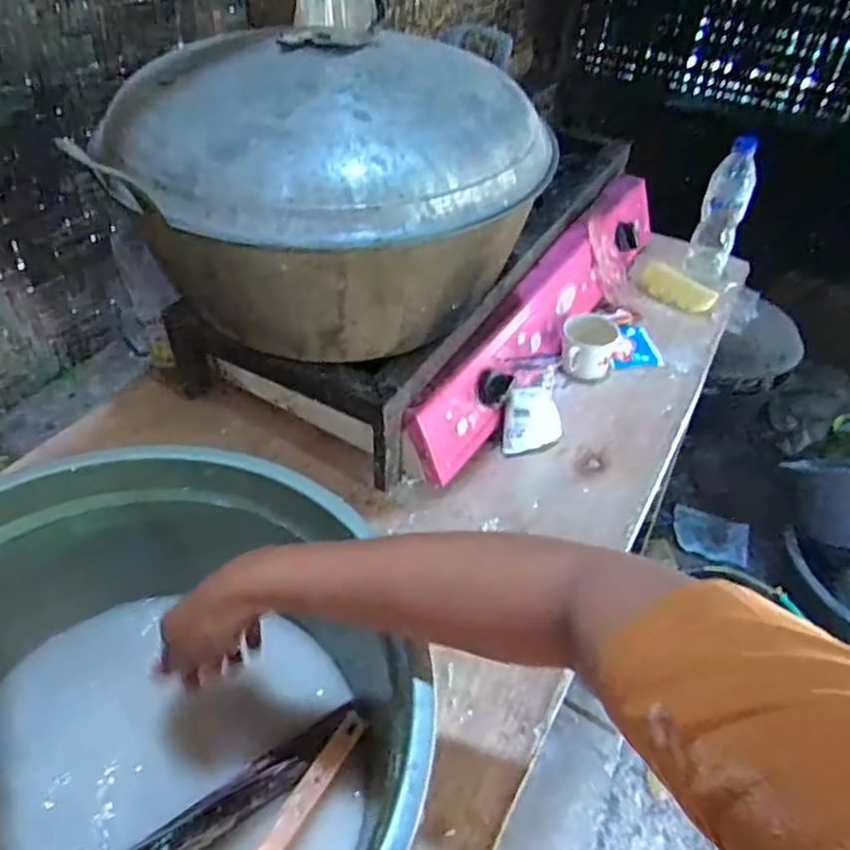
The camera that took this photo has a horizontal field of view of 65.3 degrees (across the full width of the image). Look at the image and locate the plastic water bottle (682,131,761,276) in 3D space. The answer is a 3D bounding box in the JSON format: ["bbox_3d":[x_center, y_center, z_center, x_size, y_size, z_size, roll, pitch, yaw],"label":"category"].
[{"bbox_3d":[0.476,-0.347,1.055,0.062,0.193,0.078,13,44,9],"label":"plastic water bottle"}]

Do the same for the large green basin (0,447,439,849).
[{"bbox_3d":[-0.197,0.215,0.465,0.359,0.166,0.390,2,44,-2],"label":"large green basin"}]

